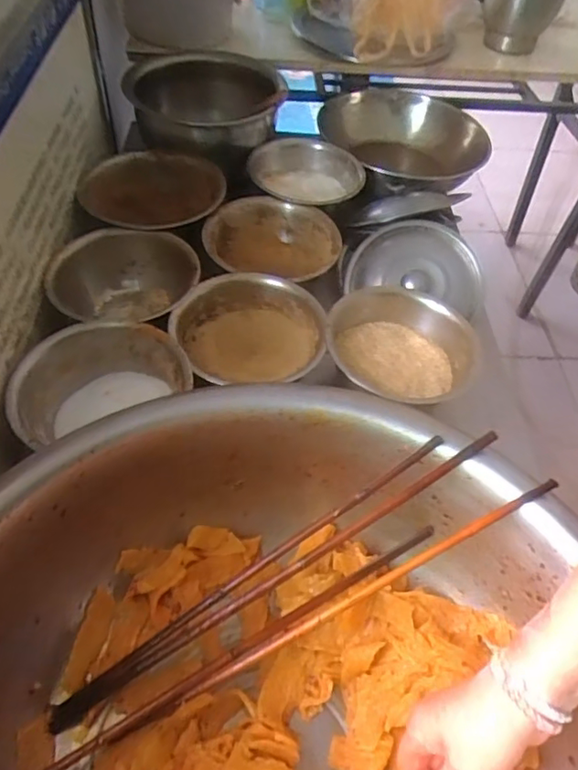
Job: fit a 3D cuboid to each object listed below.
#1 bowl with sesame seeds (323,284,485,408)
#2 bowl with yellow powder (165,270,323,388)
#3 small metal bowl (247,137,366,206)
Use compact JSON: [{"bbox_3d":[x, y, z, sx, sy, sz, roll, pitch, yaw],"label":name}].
[{"bbox_3d":[0.132,-0.045,0.693,0.180,0.060,0.153,-17,53,-19],"label":"bowl with sesame seeds"},{"bbox_3d":[-0.048,-0.059,0.691,0.173,0.062,0.171,3,49,-3],"label":"bowl with yellow powder"},{"bbox_3d":[0.033,-0.323,0.906,0.169,0.063,0.171,3,49,-3],"label":"small metal bowl"}]

